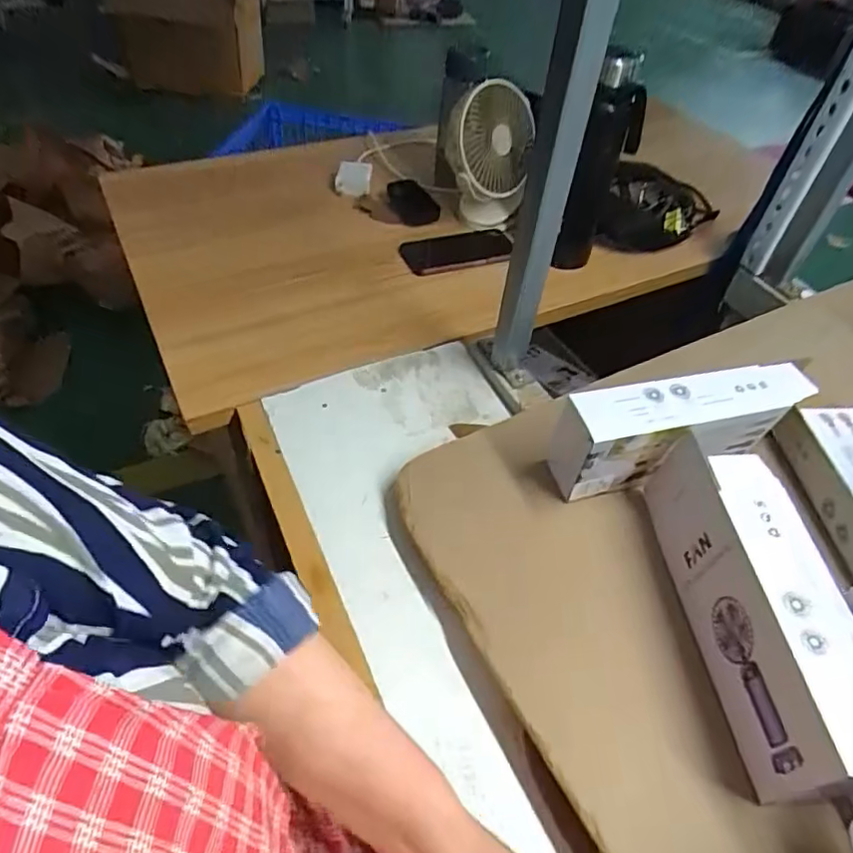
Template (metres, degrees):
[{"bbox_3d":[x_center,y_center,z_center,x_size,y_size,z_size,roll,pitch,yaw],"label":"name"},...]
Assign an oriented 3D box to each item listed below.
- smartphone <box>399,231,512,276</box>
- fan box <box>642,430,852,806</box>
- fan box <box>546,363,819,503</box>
[{"bbox_3d":[0.047,-0.246,0.810,0.155,0.015,0.070,-16,49,-13],"label":"smartphone"},{"bbox_3d":[0.237,0.125,0.431,0.070,0.098,0.248,-1,50,-3],"label":"fan box"},{"bbox_3d":[0.217,0.009,0.527,0.219,0.103,0.059,-8,52,-10],"label":"fan box"}]

